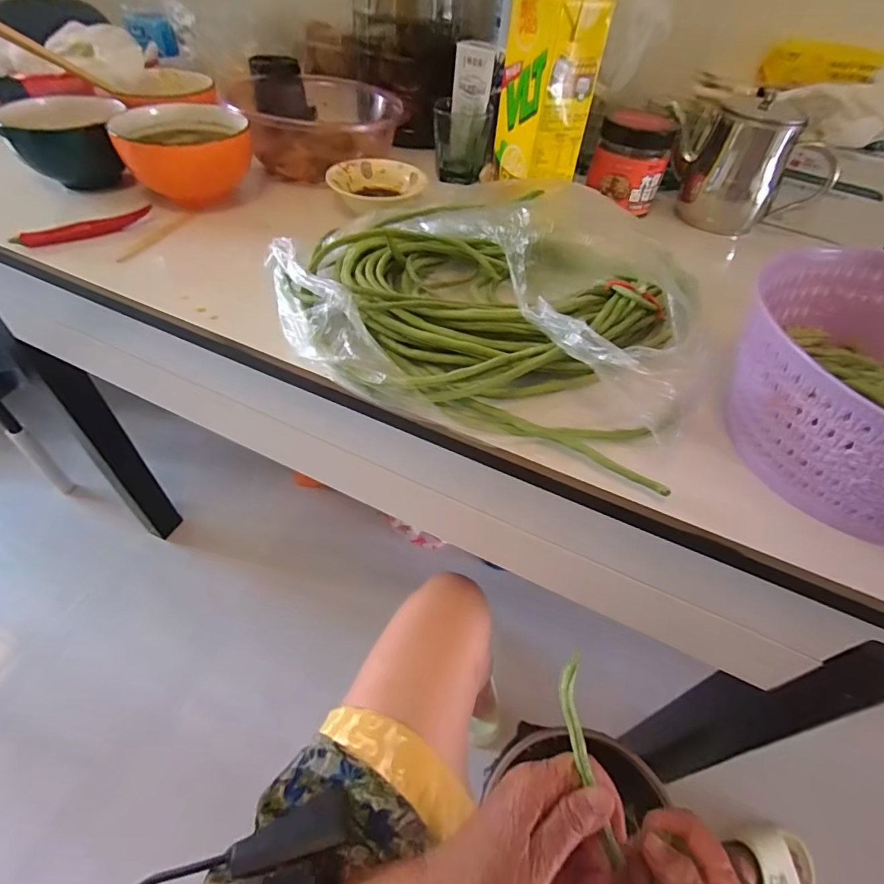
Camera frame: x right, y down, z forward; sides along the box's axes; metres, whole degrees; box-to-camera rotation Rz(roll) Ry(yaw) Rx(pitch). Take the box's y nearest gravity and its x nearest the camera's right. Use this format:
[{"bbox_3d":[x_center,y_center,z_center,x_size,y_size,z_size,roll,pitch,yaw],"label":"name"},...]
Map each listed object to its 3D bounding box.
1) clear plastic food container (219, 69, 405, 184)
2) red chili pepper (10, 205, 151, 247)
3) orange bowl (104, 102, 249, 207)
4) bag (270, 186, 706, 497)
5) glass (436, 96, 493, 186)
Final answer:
[{"bbox_3d":[-0.162,-0.413,0.627,0.178,0.078,0.191,-16,52,-18],"label":"clear plastic food container"},{"bbox_3d":[-0.350,-0.209,0.475,0.119,0.017,0.009,-29,57,-27],"label":"red chili pepper"},{"bbox_3d":[-0.267,-0.306,0.516,0.120,0.070,0.099,-30,57,-28],"label":"orange bowl"},{"bbox_3d":[0.034,-0.129,0.384,0.289,0.085,0.251,19,50,12],"label":"bag"},{"bbox_3d":[0.026,-0.398,0.632,0.067,0.081,0.086,4,48,-2],"label":"glass"}]

